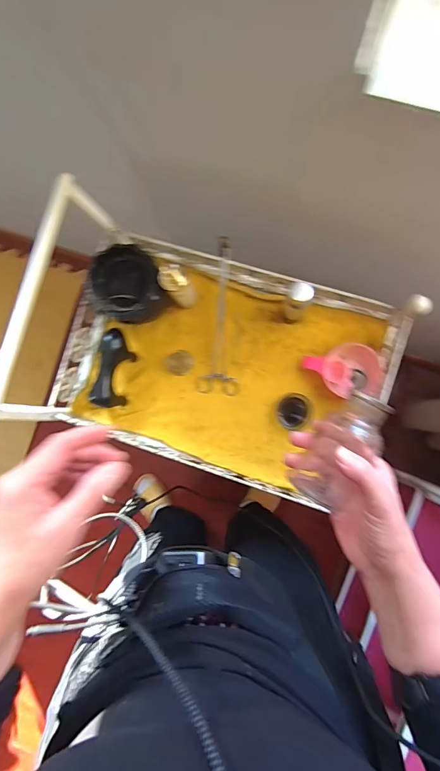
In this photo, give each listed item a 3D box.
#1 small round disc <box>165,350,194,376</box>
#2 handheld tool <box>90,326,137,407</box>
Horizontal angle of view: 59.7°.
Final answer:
[{"bbox_3d":[-0.070,-0.039,0.664,0.047,0.012,0.042,-32,84,3],"label":"small round disc"},{"bbox_3d":[-0.179,-0.027,0.648,0.052,0.067,0.129,11,87,6],"label":"handheld tool"}]

